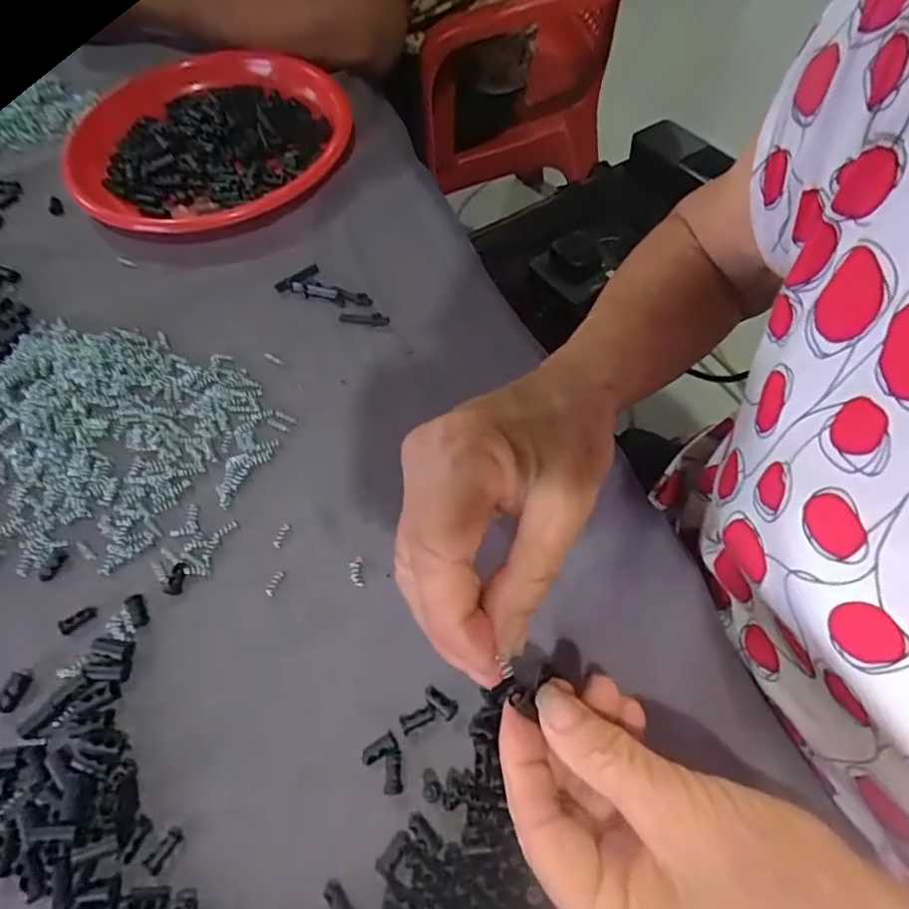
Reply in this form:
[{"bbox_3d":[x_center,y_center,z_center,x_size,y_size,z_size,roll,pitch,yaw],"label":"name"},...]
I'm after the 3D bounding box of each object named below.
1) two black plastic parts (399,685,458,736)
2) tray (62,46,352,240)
[{"bbox_3d":[-0.012,0.122,0.280,0.025,0.005,0.018,-41,66,-19],"label":"two black plastic parts"},{"bbox_3d":[-0.200,-0.255,0.490,0.216,0.036,0.209,-3,60,1],"label":"tray"}]

